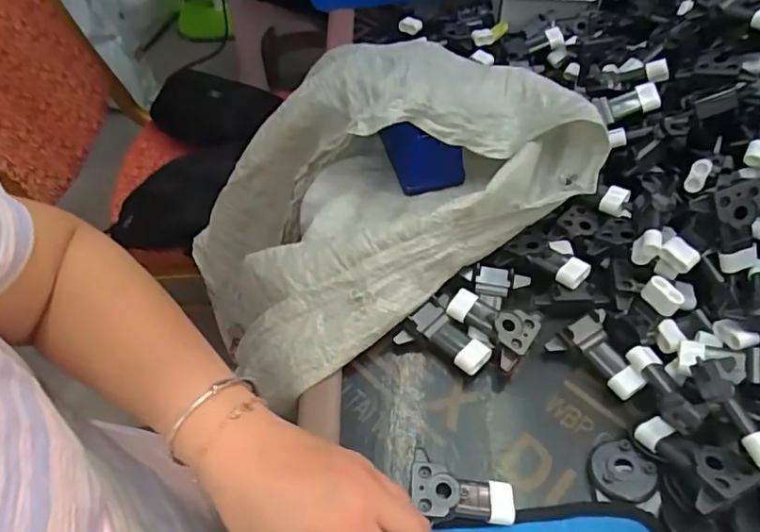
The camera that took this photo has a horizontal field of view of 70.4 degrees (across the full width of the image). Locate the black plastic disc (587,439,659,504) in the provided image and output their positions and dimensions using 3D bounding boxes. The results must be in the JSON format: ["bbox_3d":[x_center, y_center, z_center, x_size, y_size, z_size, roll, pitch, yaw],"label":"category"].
[{"bbox_3d":[0.157,0.135,0.353,0.037,0.011,0.040,-2,54,3],"label":"black plastic disc"}]

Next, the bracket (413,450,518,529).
[{"bbox_3d":[0.052,0.145,0.343,0.067,0.017,0.041,18,56,-3],"label":"bracket"}]

